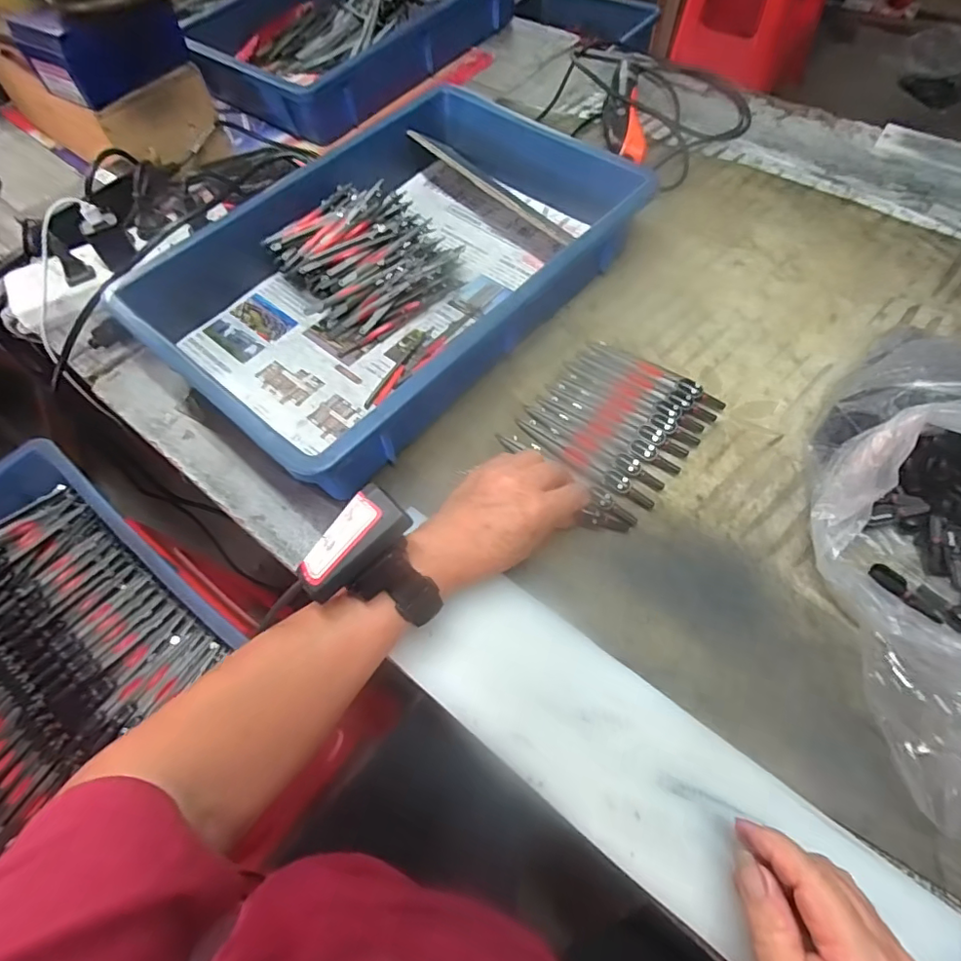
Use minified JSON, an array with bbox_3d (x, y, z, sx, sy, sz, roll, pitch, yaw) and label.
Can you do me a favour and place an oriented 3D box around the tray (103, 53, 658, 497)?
[{"bbox_3d":[-0.079,-0.210,0.522,0.291,0.072,0.437,36,68,20],"label":"tray"}]

